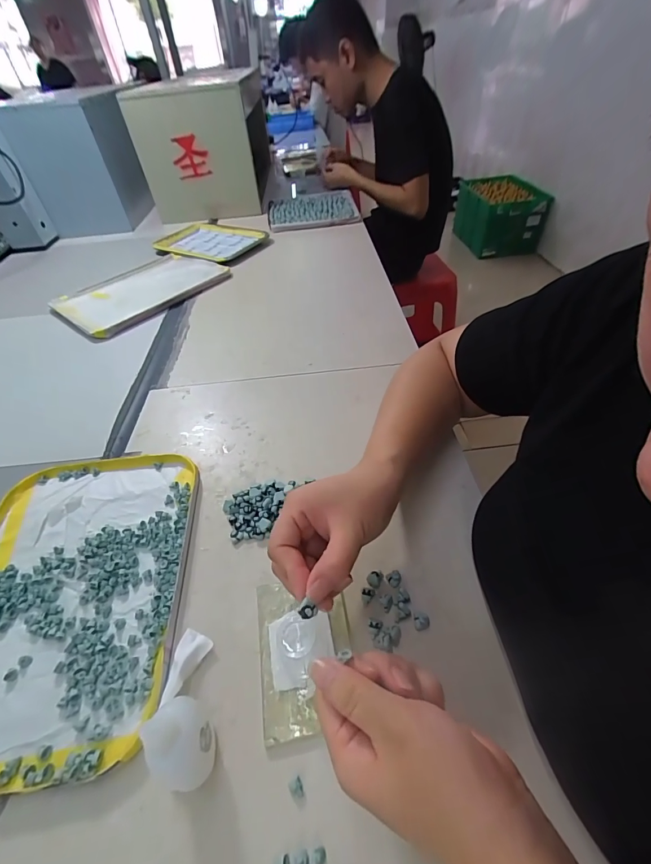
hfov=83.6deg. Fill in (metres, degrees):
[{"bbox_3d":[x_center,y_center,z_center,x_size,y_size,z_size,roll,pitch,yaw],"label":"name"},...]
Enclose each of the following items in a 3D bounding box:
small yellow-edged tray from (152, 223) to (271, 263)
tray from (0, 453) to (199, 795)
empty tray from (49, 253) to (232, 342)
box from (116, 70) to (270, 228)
[{"bbox_3d":[-0.286,-0.474,0.908,0.265,0.017,0.193,20,51,22],"label":"small yellow-edged tray"},{"bbox_3d":[-0.230,0.134,0.328,0.203,0.012,0.272,-8,46,-3],"label":"tray"},{"bbox_3d":[-0.381,-0.294,0.747,0.232,0.014,0.306,30,55,29],"label":"empty tray"},{"bbox_3d":[-0.348,-0.882,1.113,0.301,0.294,0.513,-3,46,2],"label":"box"}]

